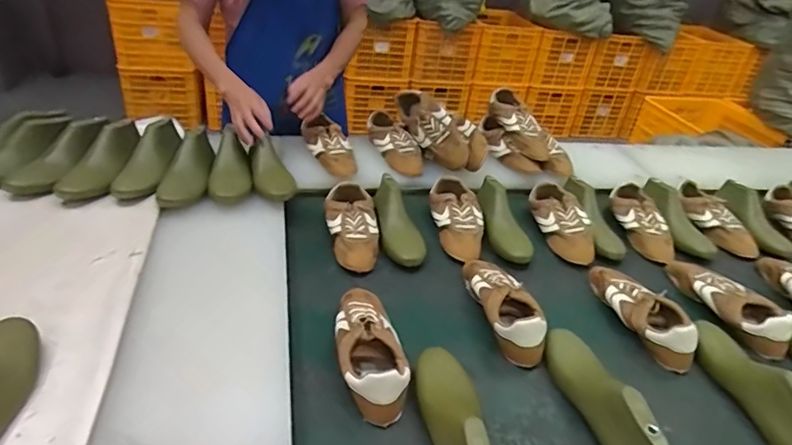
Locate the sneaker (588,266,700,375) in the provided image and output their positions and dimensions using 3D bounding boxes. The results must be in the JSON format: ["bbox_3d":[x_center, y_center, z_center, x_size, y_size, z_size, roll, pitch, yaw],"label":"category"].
[{"bbox_3d":[0.451,0.158,0.934,0.093,0.072,0.253,-5,35,-15],"label":"sneaker"}]

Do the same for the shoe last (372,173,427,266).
[{"bbox_3d":[0.003,-0.004,1.083,0.092,0.077,0.256,-4,35,-14],"label":"shoe last"}]

